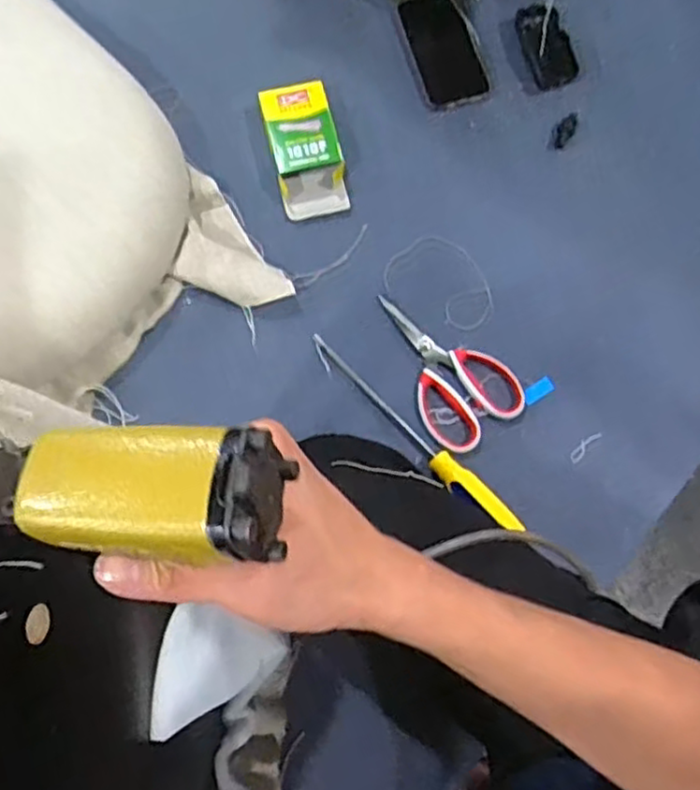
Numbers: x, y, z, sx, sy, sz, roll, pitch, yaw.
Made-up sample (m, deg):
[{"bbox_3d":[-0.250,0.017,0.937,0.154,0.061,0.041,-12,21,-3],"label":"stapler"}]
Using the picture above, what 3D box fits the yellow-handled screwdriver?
[{"bbox_3d":[0.061,0.039,0.721,0.284,0.039,0.028,44,79,9],"label":"yellow-handled screwdriver"}]

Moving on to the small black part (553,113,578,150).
[{"bbox_3d":[0.255,-0.315,0.834,0.021,0.006,0.056,29,77,6],"label":"small black part"}]

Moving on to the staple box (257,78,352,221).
[{"bbox_3d":[-0.052,-0.287,0.809,0.075,0.029,0.157,-13,75,-3],"label":"staple box"}]

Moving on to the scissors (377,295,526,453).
[{"bbox_3d":[0.097,-0.036,0.750,0.105,0.014,0.186,-34,77,-9],"label":"scissors"}]

